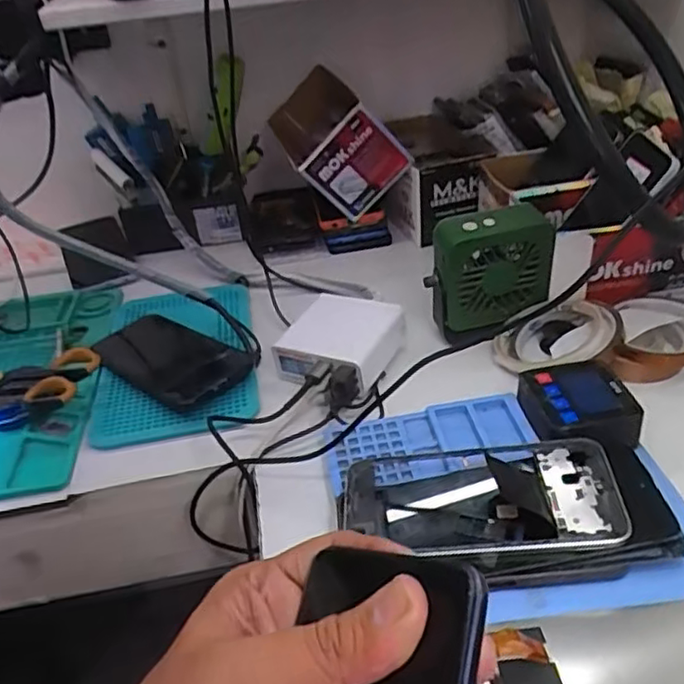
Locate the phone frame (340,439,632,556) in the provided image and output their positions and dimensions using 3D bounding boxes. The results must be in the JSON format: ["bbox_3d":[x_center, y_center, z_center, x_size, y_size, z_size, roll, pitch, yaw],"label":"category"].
[{"bbox_3d":[0.084,0.098,0.405,0.168,0.011,0.079,-8,36,10],"label":"phone frame"}]

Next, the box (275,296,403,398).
[{"bbox_3d":[0.001,-0.005,0.564,0.090,0.033,0.097,12,40,25],"label":"box"}]

